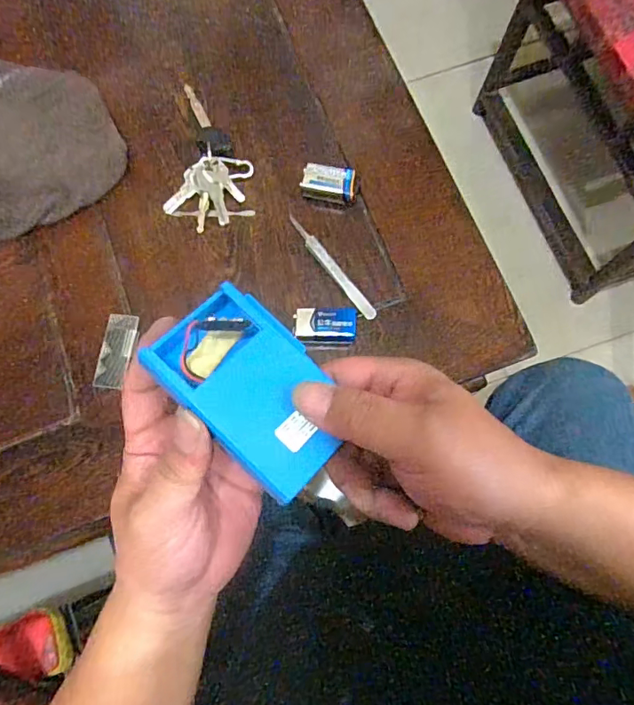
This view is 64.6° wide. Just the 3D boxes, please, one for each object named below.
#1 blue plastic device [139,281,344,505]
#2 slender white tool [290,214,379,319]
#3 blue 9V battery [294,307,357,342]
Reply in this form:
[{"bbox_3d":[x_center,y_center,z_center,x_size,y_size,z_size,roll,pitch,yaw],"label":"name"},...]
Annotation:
[{"bbox_3d":[-0.031,0.017,0.256,0.061,0.024,0.102,-44,79,-9],"label":"blue plastic device"},{"bbox_3d":[0.011,-0.071,0.410,0.011,0.006,0.111,-36,78,-7],"label":"slender white tool"},{"bbox_3d":[0.007,-0.020,0.387,0.047,0.018,0.025,0,76,2],"label":"blue 9V battery"}]

